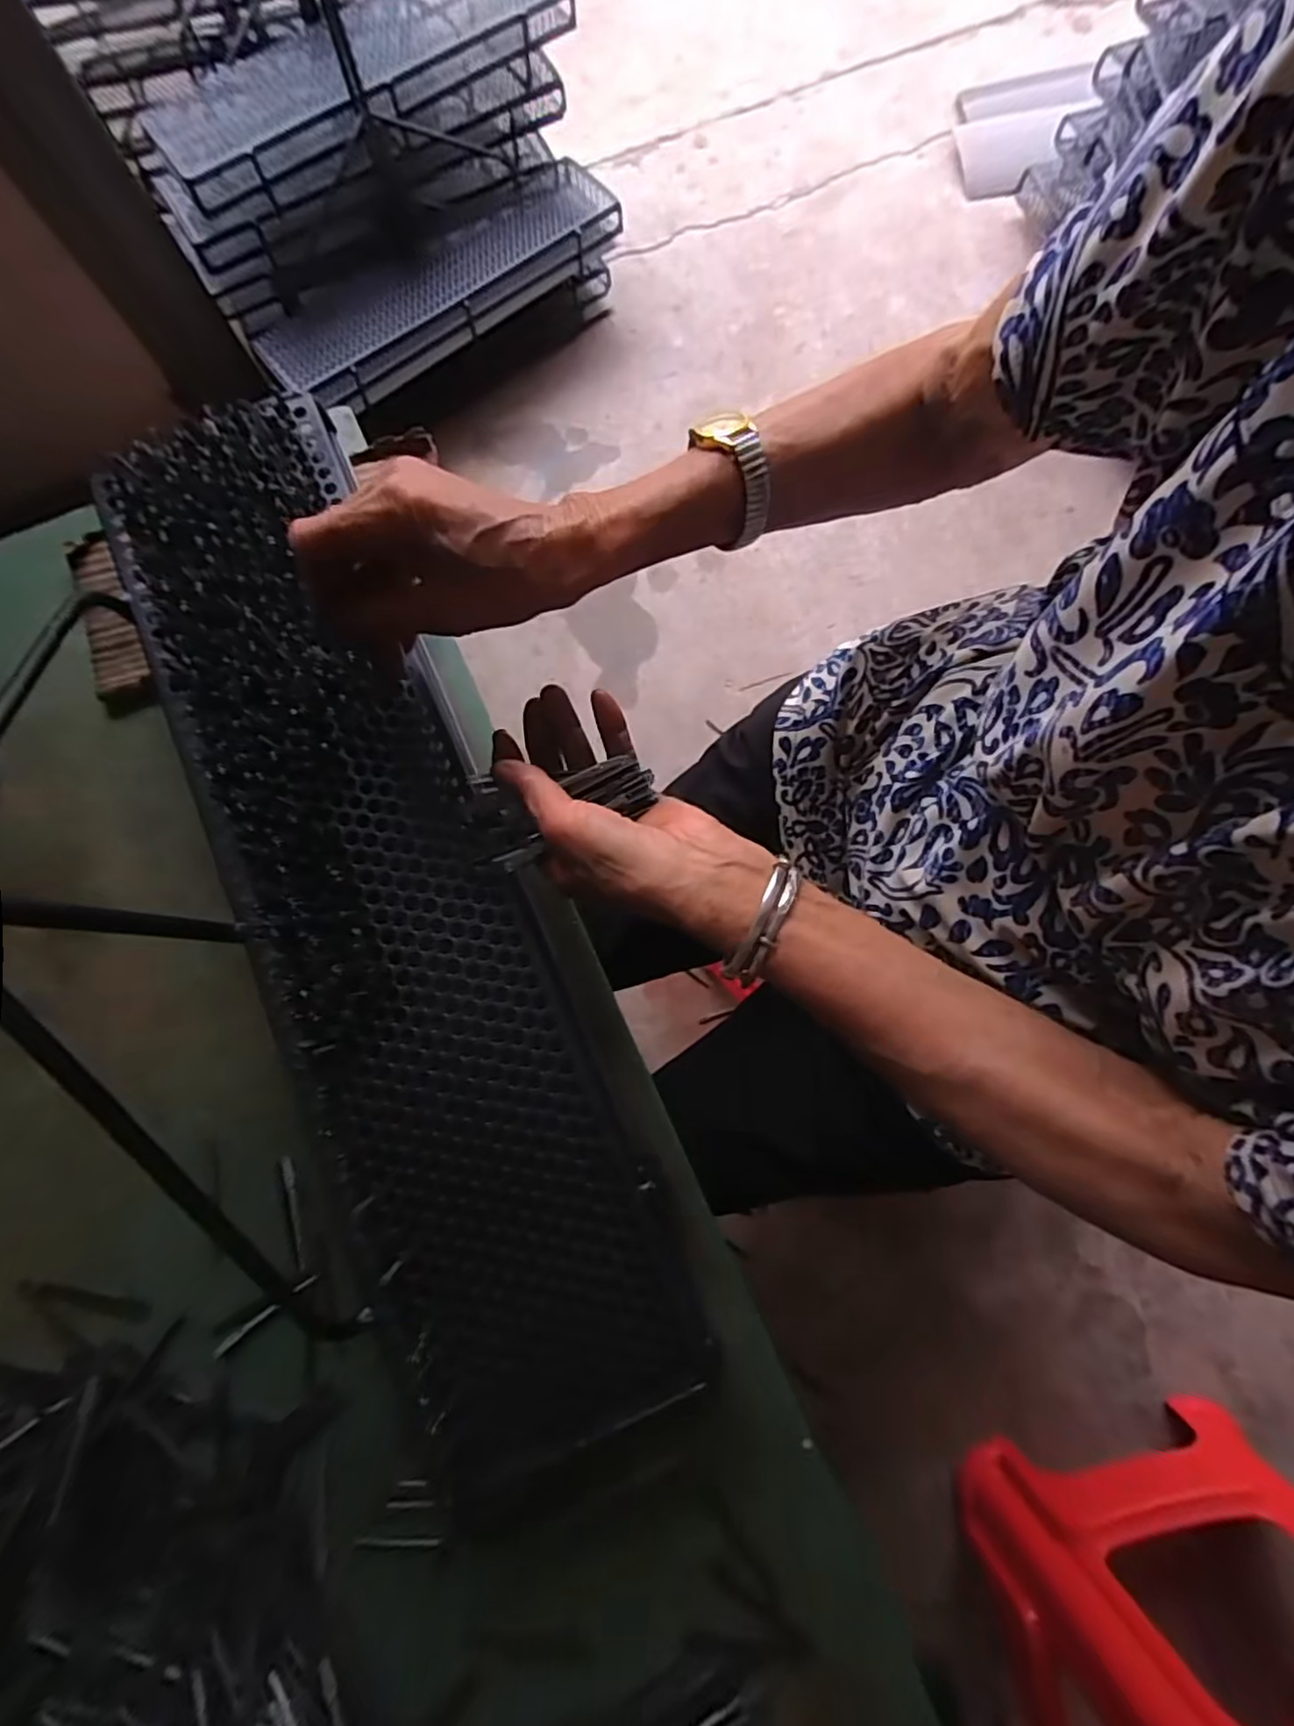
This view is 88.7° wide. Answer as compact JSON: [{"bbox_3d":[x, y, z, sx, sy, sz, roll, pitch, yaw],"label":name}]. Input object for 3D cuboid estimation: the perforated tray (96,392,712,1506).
[{"bbox_3d":[-0.147,0.008,0.351,0.140,0.028,0.574,-25,83,-4],"label":"perforated tray"}]

